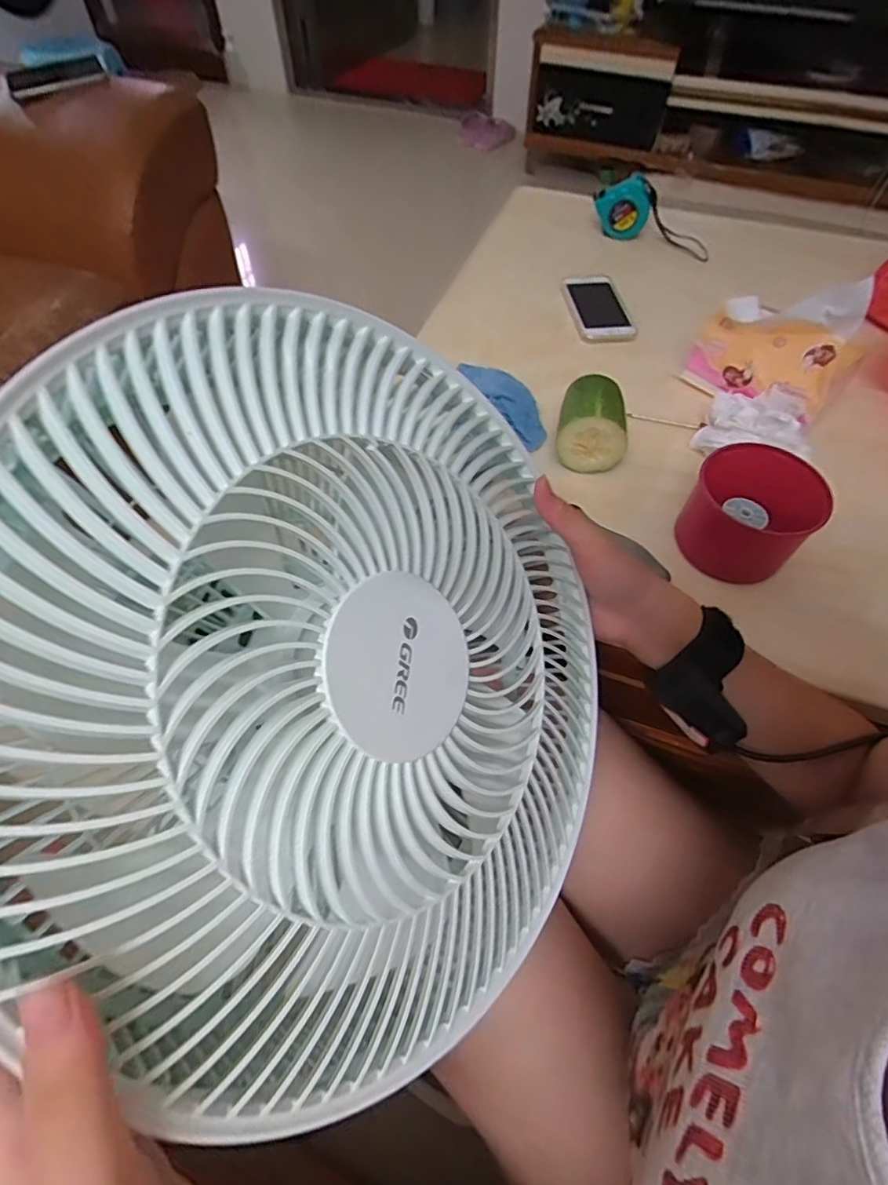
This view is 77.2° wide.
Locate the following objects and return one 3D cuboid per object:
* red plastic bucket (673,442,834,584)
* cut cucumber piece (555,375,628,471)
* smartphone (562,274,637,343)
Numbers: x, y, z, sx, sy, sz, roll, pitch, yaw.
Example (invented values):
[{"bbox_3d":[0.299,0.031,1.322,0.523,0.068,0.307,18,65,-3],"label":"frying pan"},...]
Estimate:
[{"bbox_3d":[0.261,-0.068,0.485,0.094,0.074,0.096,0,57,-1],"label":"red plastic bucket"},{"bbox_3d":[0.148,-0.169,0.555,0.067,0.065,0.076,11,58,6],"label":"cut cucumber piece"},{"bbox_3d":[0.201,-0.379,0.732,0.073,0.012,0.149,-3,55,-4],"label":"smartphone"}]

